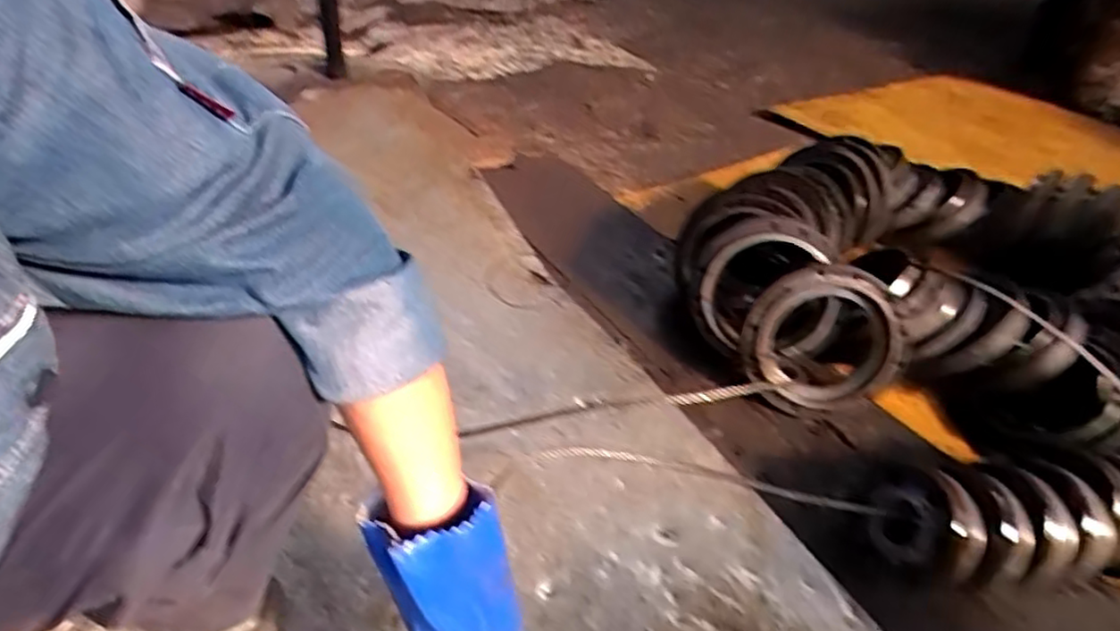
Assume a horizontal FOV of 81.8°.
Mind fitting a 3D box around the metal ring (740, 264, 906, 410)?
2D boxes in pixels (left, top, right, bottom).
[{"bbox_3d":[0.335,0.028,0.829,0.185,0.184,0.031,15,14,8],"label":"metal ring"}]

